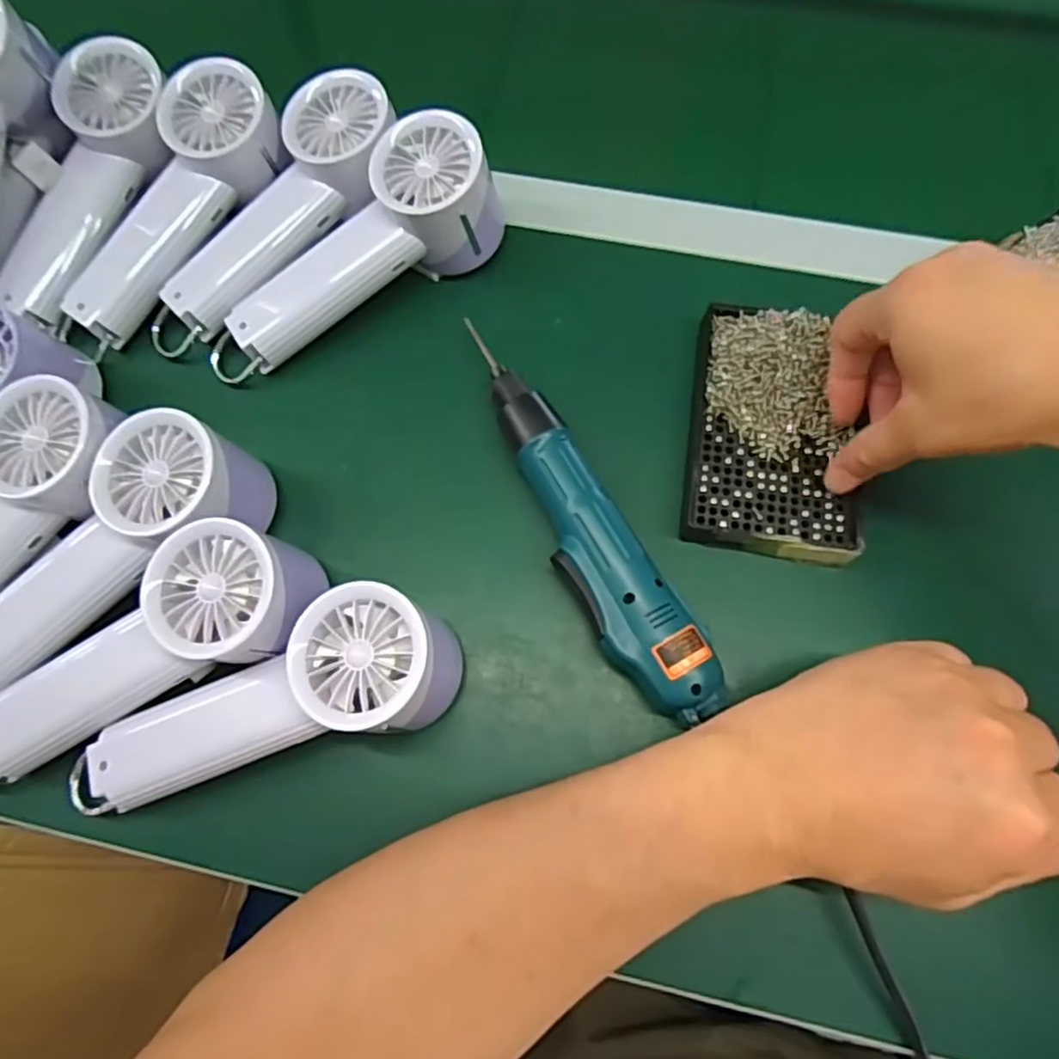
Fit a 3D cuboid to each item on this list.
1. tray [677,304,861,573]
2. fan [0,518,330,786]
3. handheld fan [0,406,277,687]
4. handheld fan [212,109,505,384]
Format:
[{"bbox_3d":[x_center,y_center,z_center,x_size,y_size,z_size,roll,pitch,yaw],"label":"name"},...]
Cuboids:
[{"bbox_3d":[0.132,-0.055,0.369,0.085,0.029,0.137,7,73,4],"label":"tray"},{"bbox_3d":[-0.190,0.064,0.336,0.200,0.064,0.065,-31,74,7],"label":"fan"},{"bbox_3d":[-0.218,0.025,0.345,0.200,0.062,0.067,-41,76,3],"label":"handheld fan"},{"bbox_3d":[-0.102,-0.152,0.398,0.195,0.065,0.060,-35,74,8],"label":"handheld fan"}]

